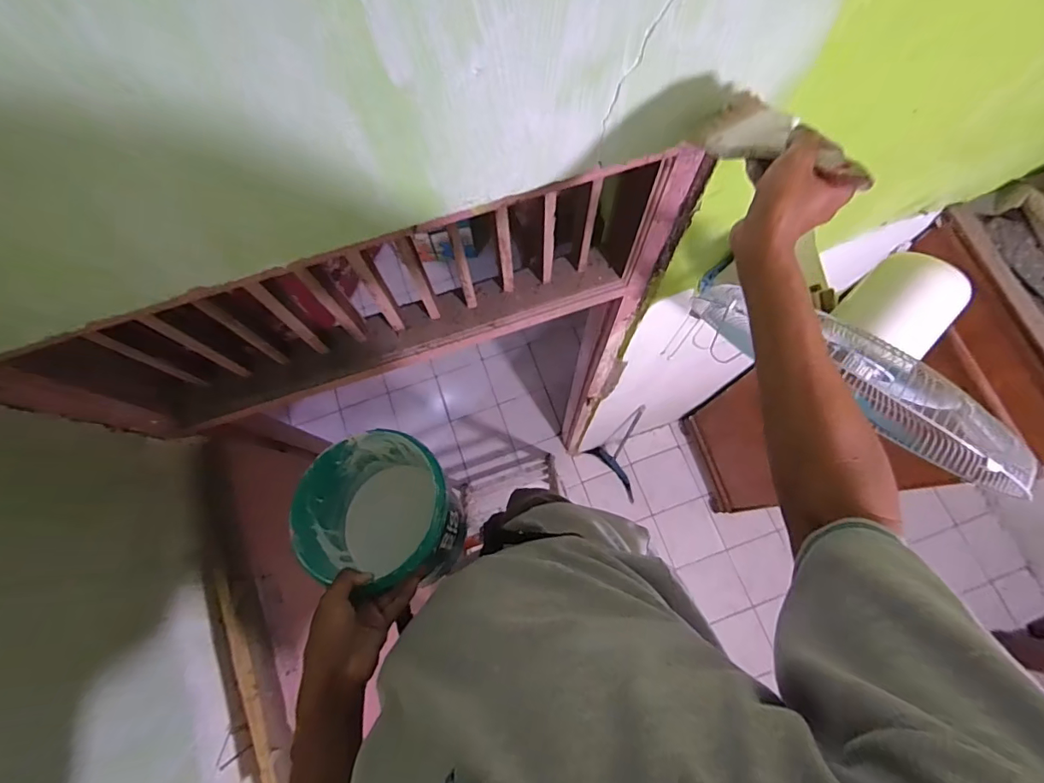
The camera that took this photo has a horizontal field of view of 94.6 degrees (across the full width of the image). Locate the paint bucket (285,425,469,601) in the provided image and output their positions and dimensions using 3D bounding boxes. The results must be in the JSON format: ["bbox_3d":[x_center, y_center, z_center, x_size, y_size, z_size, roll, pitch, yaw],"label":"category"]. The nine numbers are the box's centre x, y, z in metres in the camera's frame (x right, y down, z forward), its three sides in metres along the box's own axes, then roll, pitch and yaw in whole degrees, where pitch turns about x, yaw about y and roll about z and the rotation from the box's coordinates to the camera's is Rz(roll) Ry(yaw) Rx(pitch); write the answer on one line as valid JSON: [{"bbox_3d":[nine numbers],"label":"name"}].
[{"bbox_3d":[-0.156,0.143,0.588,0.159,0.206,0.155,-1,74,2],"label":"paint bucket"}]

